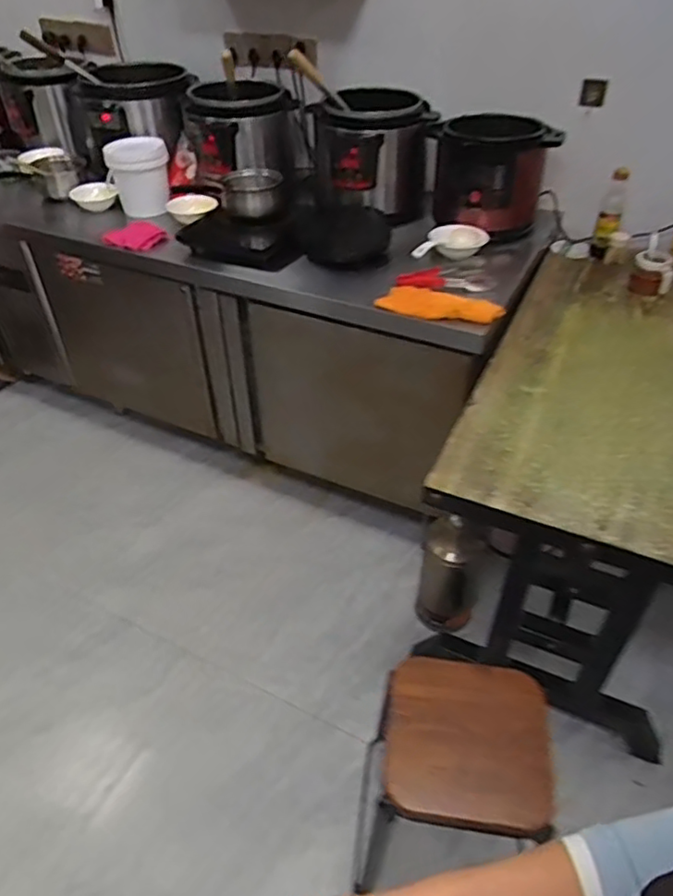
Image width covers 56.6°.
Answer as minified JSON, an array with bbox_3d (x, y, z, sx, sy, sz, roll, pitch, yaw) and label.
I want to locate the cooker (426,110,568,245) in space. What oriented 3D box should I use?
[{"bbox_3d":[0.399,-0.730,1.645,0.291,0.234,0.290,18,45,20],"label":"cooker"}]

